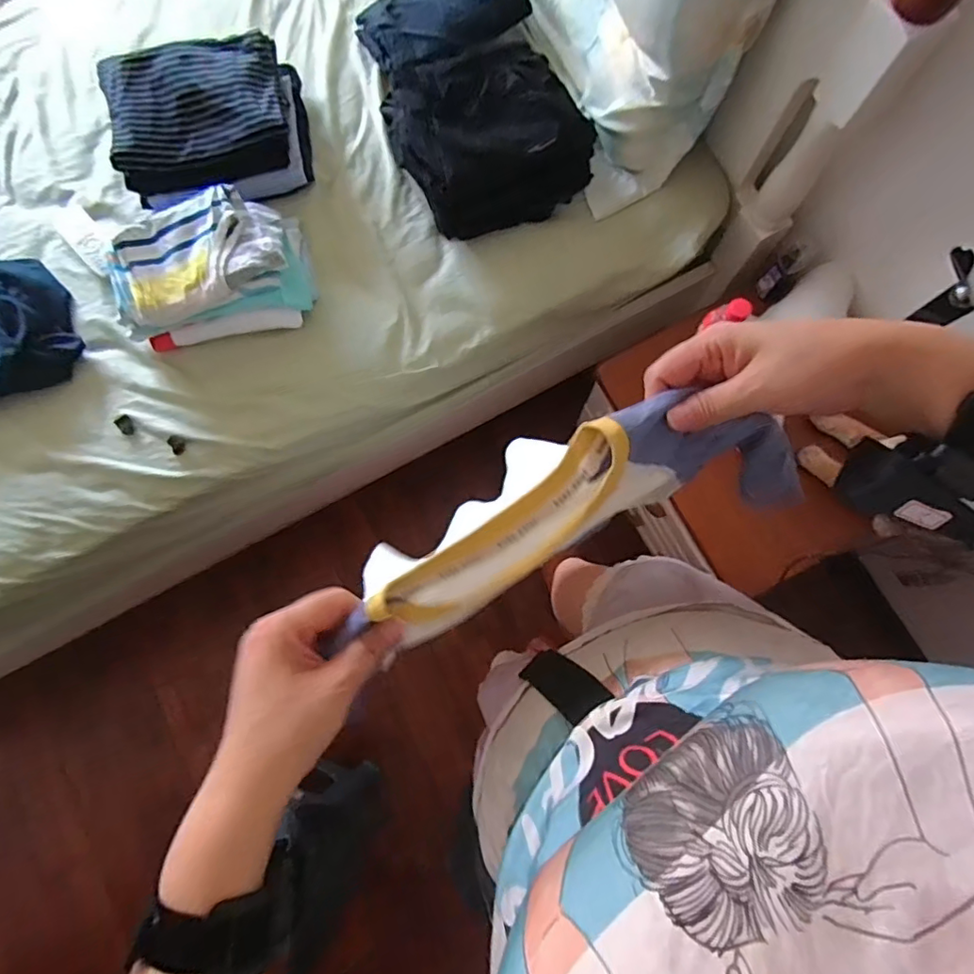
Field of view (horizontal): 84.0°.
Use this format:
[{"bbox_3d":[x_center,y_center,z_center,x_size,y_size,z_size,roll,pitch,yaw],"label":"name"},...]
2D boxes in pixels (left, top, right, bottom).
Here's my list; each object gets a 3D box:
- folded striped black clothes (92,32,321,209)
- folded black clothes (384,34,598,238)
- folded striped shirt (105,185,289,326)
[{"bbox_3d":[-0.424,-0.556,0.829,0.269,0.108,0.227,-7,79,0],"label":"folded striped black clothes"},{"bbox_3d":[0.003,-0.538,0.830,0.283,0.113,0.252,-17,79,-2],"label":"folded black clothes"},{"bbox_3d":[-0.413,-0.326,0.765,0.247,0.051,0.150,-27,80,-4],"label":"folded striped shirt"}]

